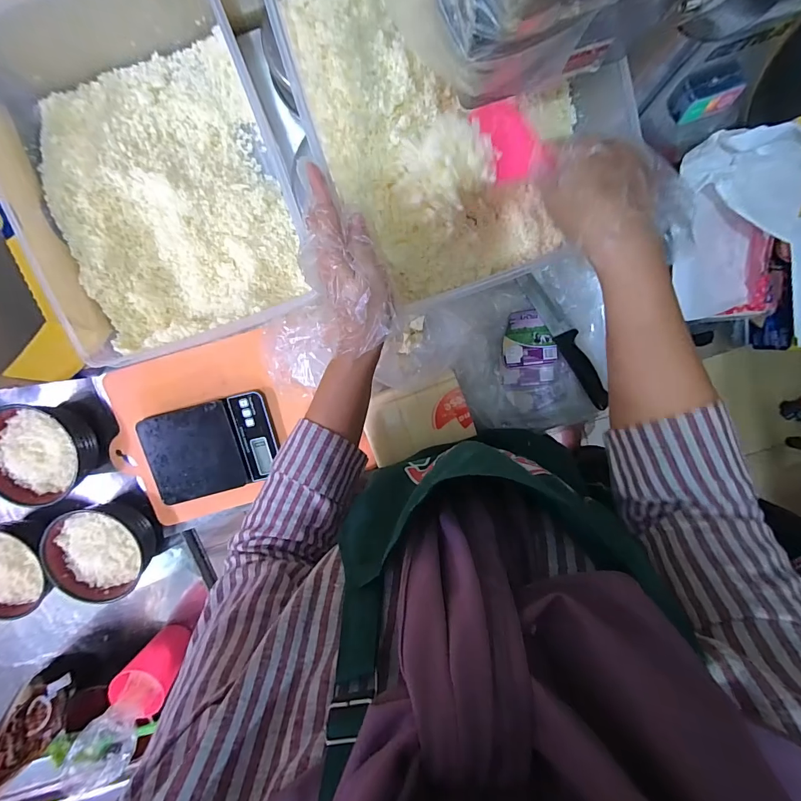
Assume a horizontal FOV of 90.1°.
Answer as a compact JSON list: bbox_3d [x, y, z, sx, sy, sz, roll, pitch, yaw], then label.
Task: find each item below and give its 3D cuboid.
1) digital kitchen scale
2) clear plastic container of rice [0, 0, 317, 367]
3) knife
[{"bbox_3d":[-0.268,0.067,0.574,0.170,0.033,0.126,-15,100,1],"label":"digital kitchen scale"},{"bbox_3d":[-0.292,-0.260,0.474,0.275,0.109,0.377,-16,100,2],"label":"clear plastic container of rice"},{"bbox_3d":[0.235,-0.084,0.562,0.029,0.010,0.217,-34,99,5],"label":"knife"}]

